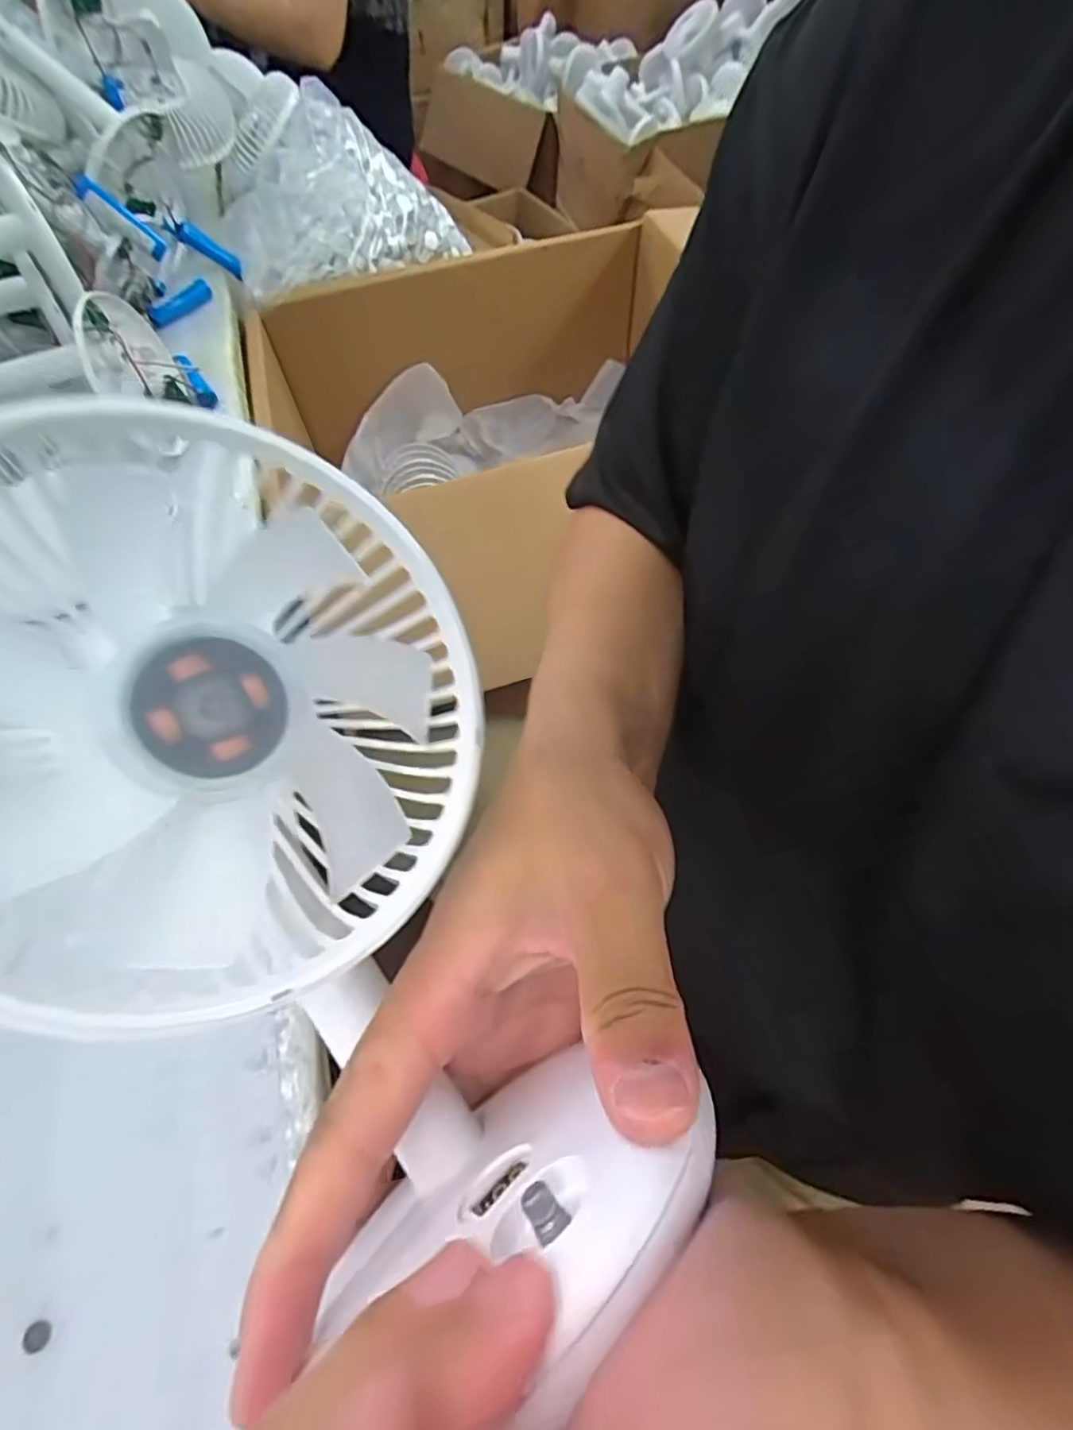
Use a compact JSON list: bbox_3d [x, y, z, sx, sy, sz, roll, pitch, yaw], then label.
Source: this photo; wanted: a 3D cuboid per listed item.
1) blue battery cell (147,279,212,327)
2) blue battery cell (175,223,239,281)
[{"bbox_3d":[-0.354,-0.409,0.618,0.018,0.019,0.065,35,67,20],"label":"blue battery cell"},{"bbox_3d":[-0.345,-0.495,0.667,0.015,0.073,0.017,36,105,20],"label":"blue battery cell"}]

